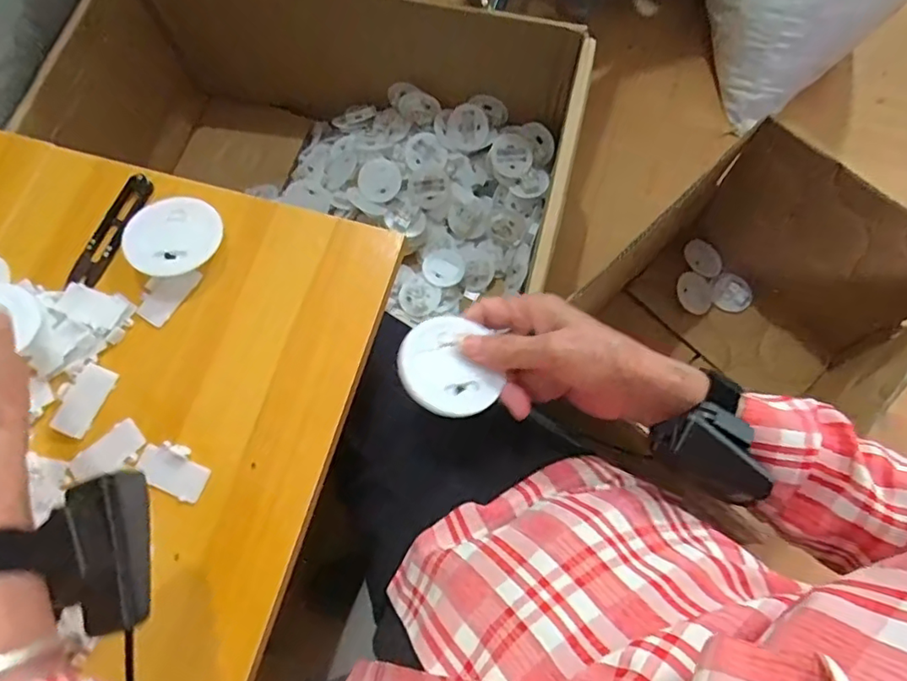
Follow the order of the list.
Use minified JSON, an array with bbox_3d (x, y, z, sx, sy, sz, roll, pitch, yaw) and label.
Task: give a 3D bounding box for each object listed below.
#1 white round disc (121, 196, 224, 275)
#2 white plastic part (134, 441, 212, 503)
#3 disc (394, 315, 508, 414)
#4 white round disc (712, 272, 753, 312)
[{"bbox_3d":[-0.200,-0.075,0.403,0.056,0.009,0.065,38,69,1],"label":"white round disc"},{"bbox_3d":[-0.181,0.083,0.366,0.047,0.004,0.029,26,76,9],"label":"white plastic part"},{"bbox_3d":[-0.005,0.015,0.356,0.060,0.004,0.065,5,64,-10],"label":"disc"},{"bbox_3d":[0.444,-0.076,0.897,0.060,0.006,0.058,0,89,6],"label":"white round disc"}]

